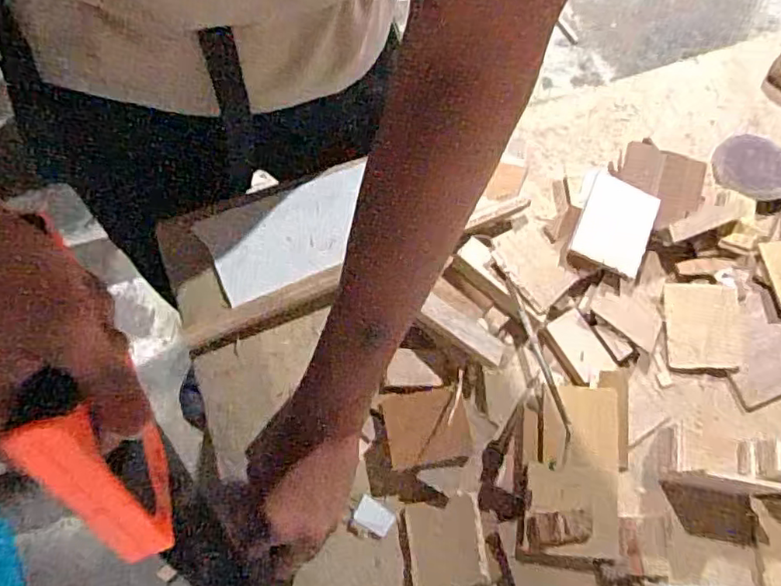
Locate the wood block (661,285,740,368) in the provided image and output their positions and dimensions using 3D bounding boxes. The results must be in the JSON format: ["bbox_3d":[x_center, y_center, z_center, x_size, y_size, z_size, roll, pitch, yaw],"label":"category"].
[{"bbox_3d":[0.303,0.031,0.557,0.075,0.008,0.083,6,72,-1],"label":"wood block"}]

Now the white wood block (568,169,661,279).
[{"bbox_3d":[0.213,-0.065,0.552,0.065,0.030,0.099,25,73,6],"label":"white wood block"}]

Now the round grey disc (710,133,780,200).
[{"bbox_3d":[0.387,-0.135,0.614,0.089,0.006,0.077,11,72,1],"label":"round grey disc"}]

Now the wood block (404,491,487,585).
[{"bbox_3d":[0.045,0.209,0.483,0.059,0.009,0.071,-6,72,-4],"label":"wood block"}]

